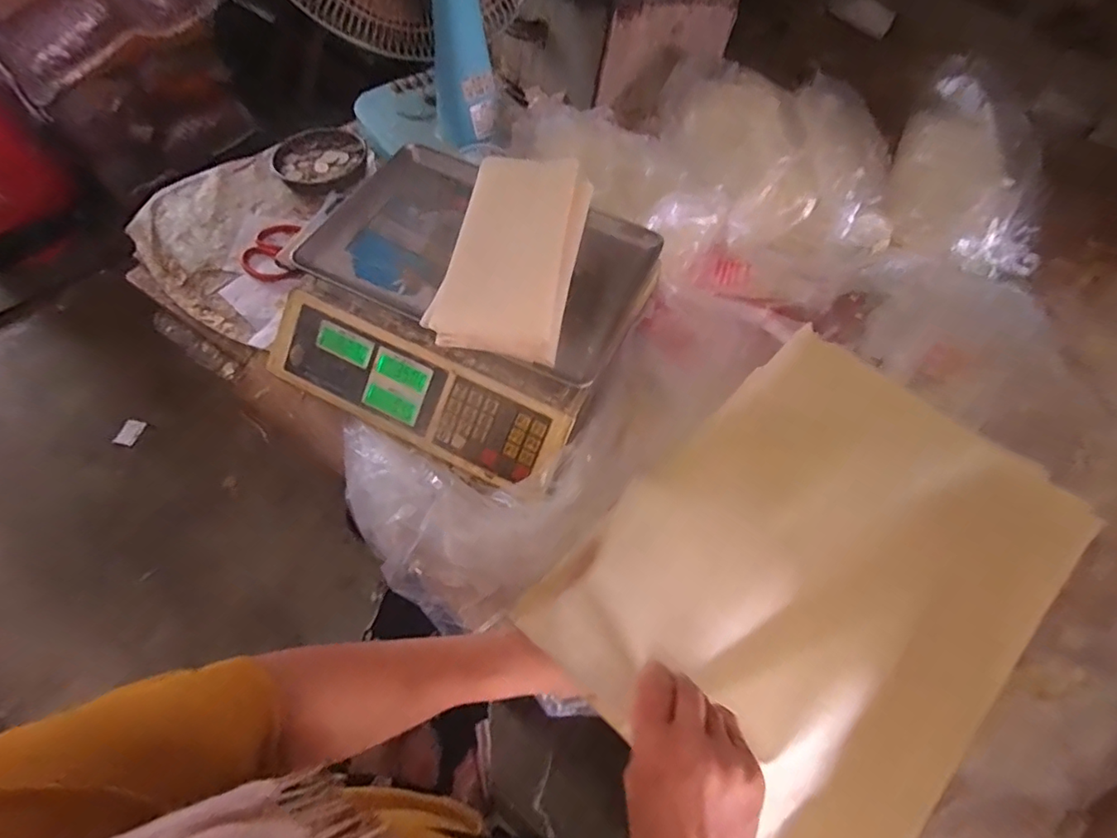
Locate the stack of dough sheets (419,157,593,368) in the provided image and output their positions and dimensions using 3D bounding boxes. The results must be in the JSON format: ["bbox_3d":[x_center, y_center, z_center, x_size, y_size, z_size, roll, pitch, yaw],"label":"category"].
[{"bbox_3d":[-0.043,-0.173,0.541,0.124,0.035,0.249,11,60,4],"label":"stack of dough sheets"}]

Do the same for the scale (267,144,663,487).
[{"bbox_3d":[-0.093,-0.128,0.590,0.331,0.115,0.313,24,62,12],"label":"scale"}]

